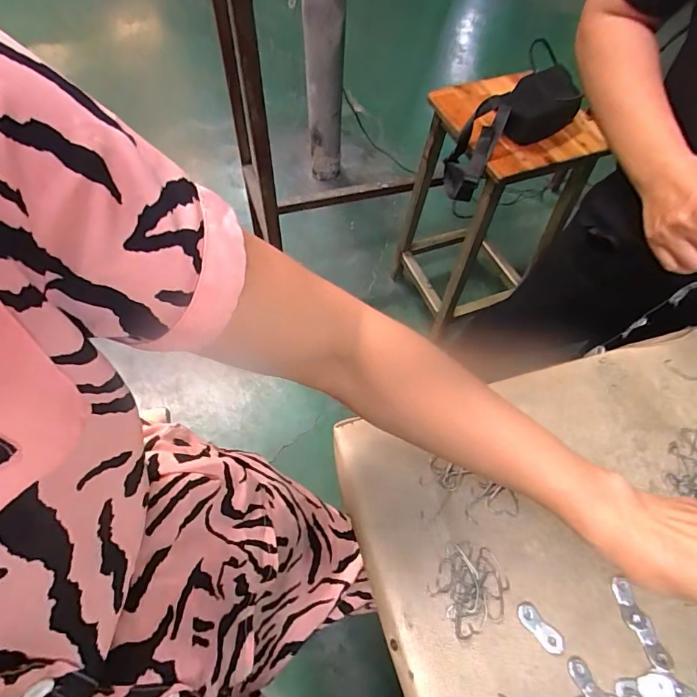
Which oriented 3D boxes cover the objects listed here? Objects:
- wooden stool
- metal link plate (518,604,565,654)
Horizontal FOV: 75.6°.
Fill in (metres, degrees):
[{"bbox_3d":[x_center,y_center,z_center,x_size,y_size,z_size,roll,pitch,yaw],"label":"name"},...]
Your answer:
[{"bbox_3d":[0.359,-0.380,1.193,0.332,0.572,0.335,-10,60,-10],"label":"wooden stool"},{"bbox_3d":[0.147,0.214,0.342,0.015,0.004,0.039,-39,68,-23],"label":"metal link plate"}]

